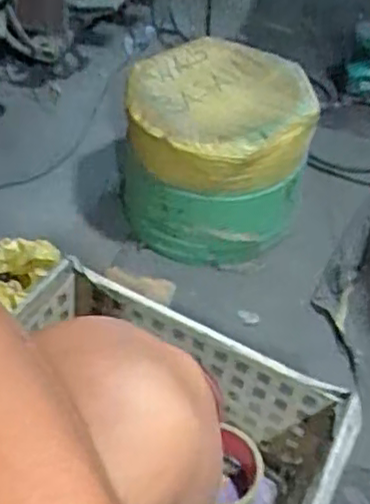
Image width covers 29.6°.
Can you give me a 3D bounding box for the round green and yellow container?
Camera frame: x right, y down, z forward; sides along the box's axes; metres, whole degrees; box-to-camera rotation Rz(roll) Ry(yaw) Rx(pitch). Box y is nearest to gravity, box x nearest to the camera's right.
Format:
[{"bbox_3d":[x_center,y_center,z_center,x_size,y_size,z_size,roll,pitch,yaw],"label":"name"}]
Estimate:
[{"bbox_3d":[0.035,-0.138,1.003,0.232,0.241,0.258,-7,46,-13],"label":"round green and yellow container"}]

